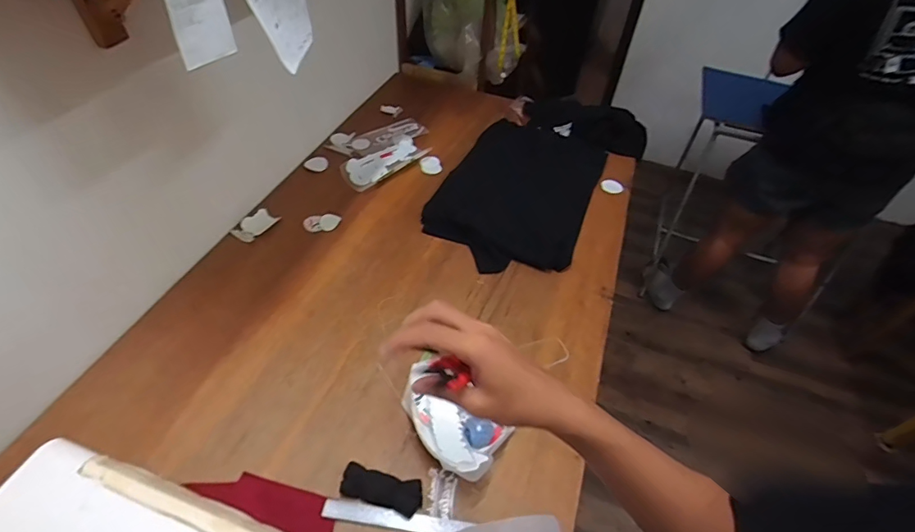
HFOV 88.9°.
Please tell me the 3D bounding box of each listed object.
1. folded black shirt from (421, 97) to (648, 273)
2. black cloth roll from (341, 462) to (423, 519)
[{"bbox_3d":[0.236,-0.286,1.299,0.408,0.087,0.781,28,52,19],"label":"folded black shirt"},{"bbox_3d":[-0.119,0.356,0.742,0.127,0.028,0.049,13,48,7],"label":"black cloth roll"}]

